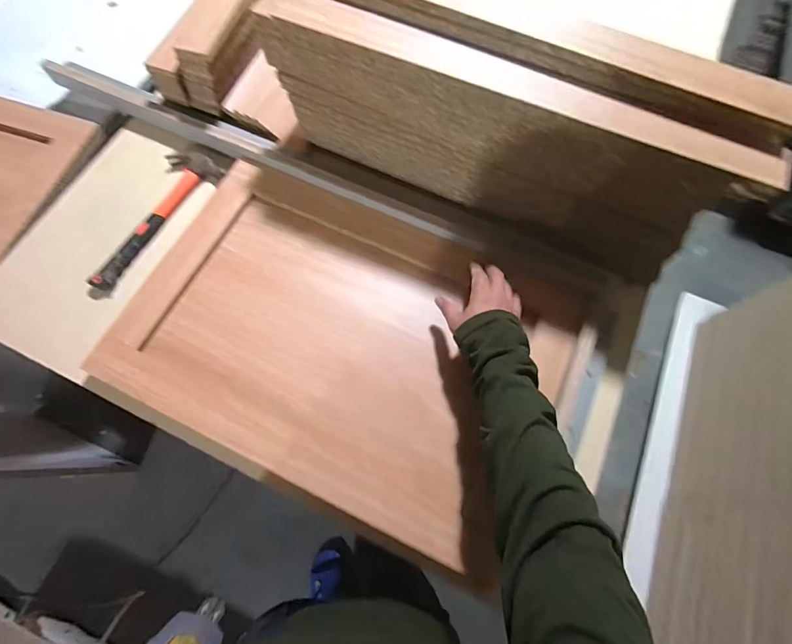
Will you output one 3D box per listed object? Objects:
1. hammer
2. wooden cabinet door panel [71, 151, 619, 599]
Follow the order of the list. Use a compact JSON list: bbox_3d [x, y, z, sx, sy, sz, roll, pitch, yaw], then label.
[{"bbox_3d":[-0.390,-0.170,0.636,0.094,0.026,0.262,31,74,10],"label":"hammer"},{"bbox_3d":[-0.058,0.027,0.559,0.595,0.031,0.404,22,72,7],"label":"wooden cabinet door panel"}]

